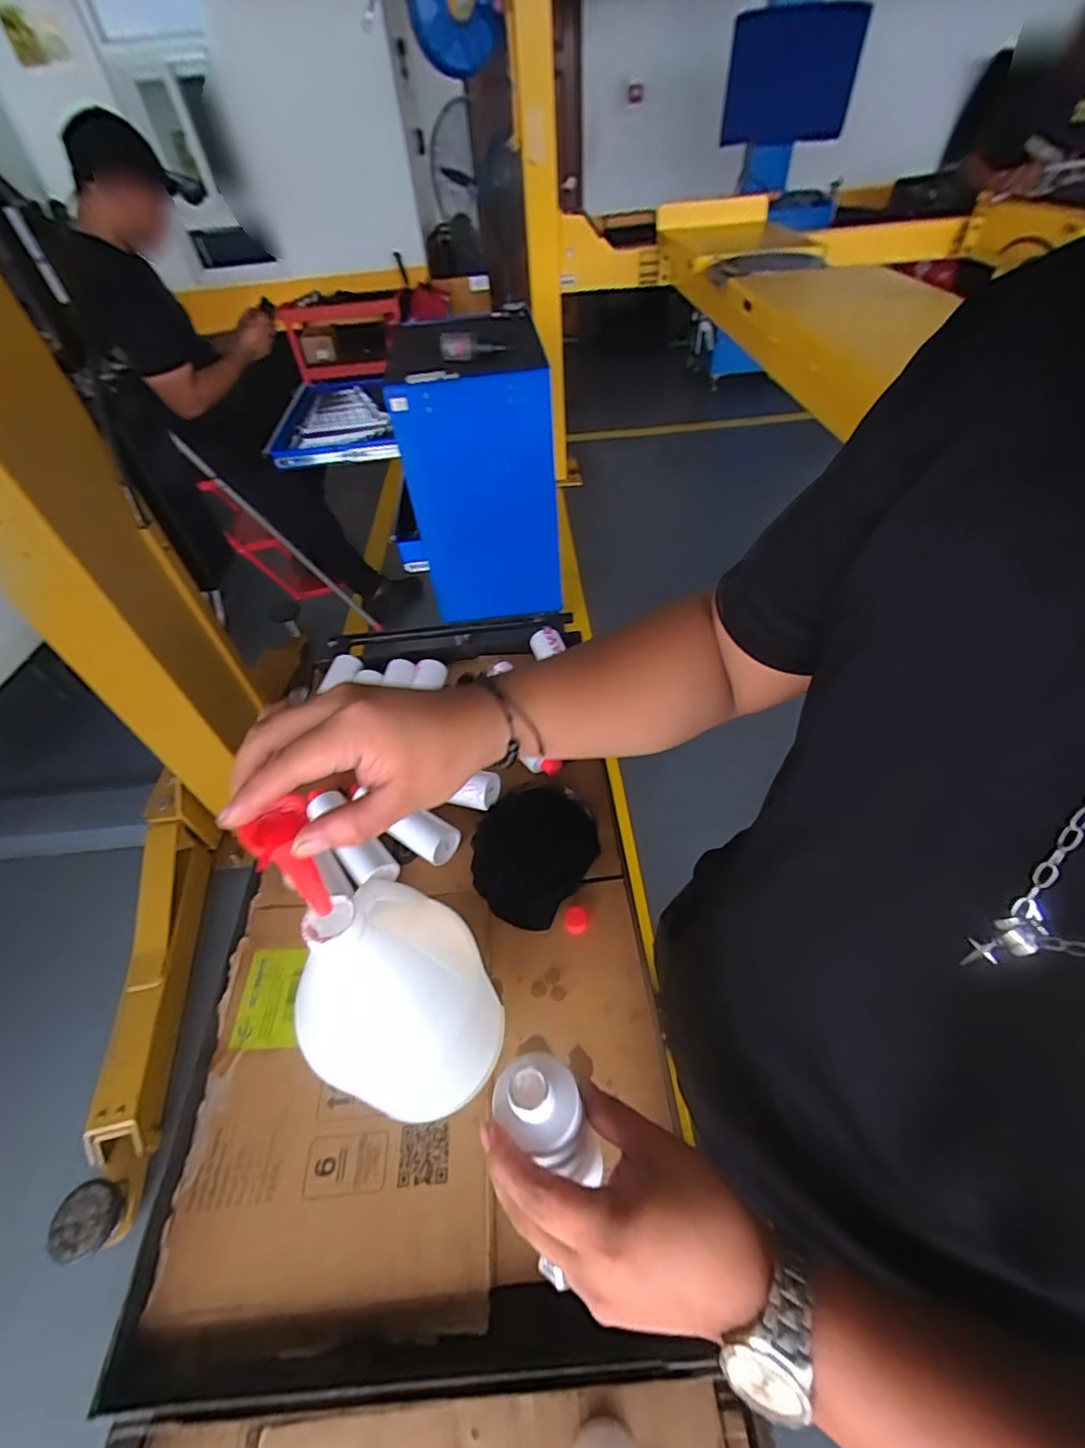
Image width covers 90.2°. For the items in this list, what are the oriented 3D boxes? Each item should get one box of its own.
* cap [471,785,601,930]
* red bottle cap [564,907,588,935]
[{"bbox_3d":[-0.014,0.154,0.675,0.134,0.038,0.164,27,56,25],"label":"cap"},{"bbox_3d":[0.038,0.226,0.620,0.026,0.020,0.029,-6,48,0],"label":"red bottle cap"}]

